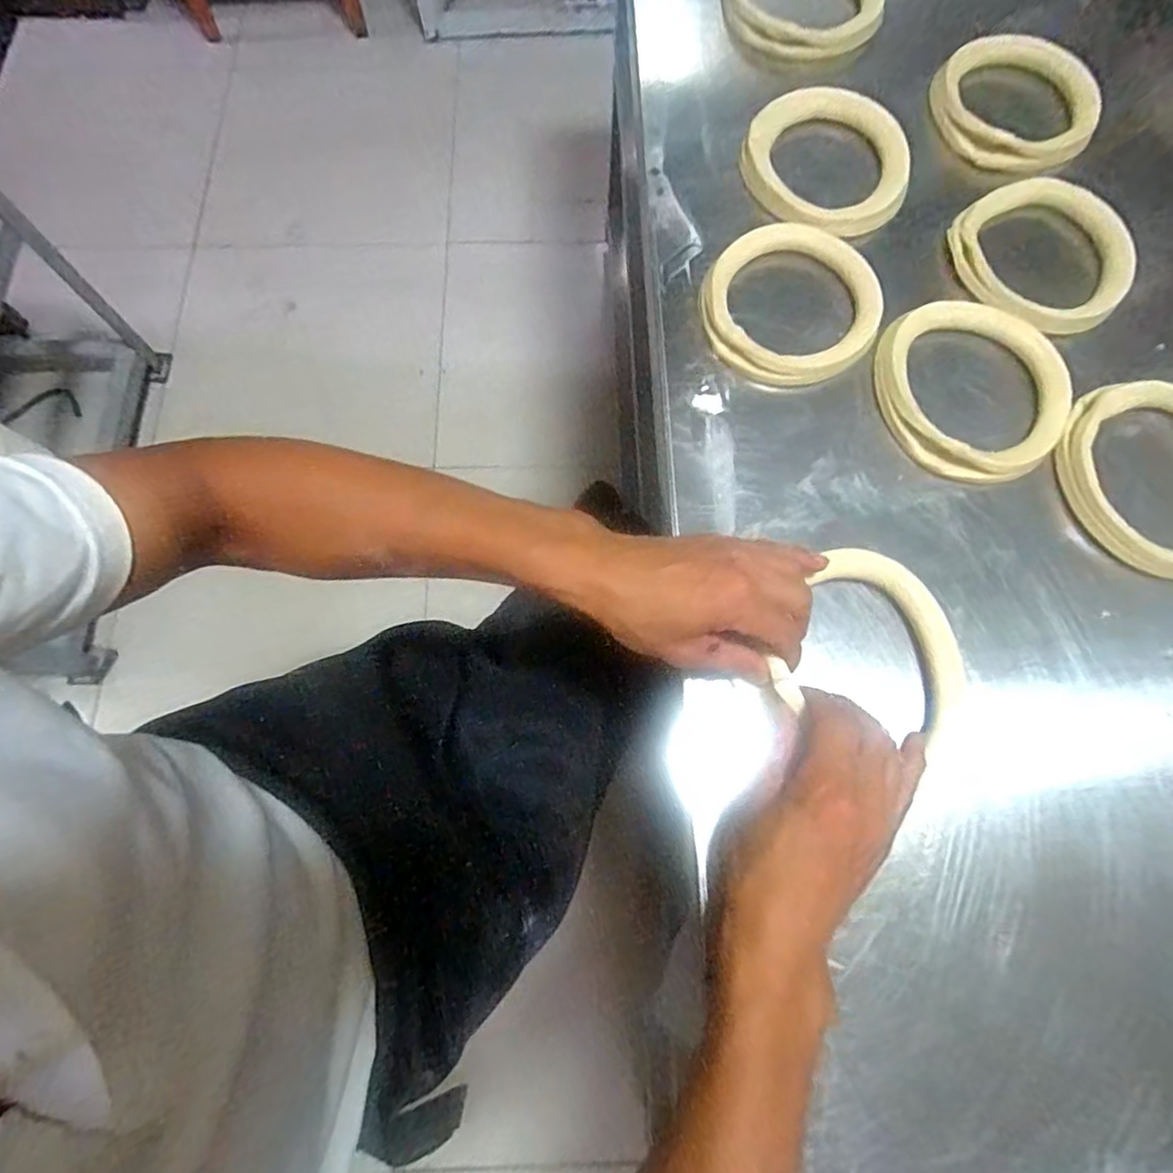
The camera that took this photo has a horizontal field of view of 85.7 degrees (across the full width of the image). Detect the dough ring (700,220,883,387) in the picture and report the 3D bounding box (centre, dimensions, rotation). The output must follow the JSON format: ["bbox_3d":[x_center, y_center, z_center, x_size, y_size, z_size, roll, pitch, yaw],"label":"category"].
[{"bbox_3d":[0.155,-0.215,0.477,0.140,0.012,0.130,1,72,-2],"label":"dough ring"}]

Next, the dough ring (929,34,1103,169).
[{"bbox_3d":[0.369,-0.419,0.547,0.134,0.034,0.134,0,73,-1],"label":"dough ring"}]

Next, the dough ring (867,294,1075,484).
[{"bbox_3d":[0.280,-0.145,0.456,0.136,0.015,0.138,1,72,-2],"label":"dough ring"}]

